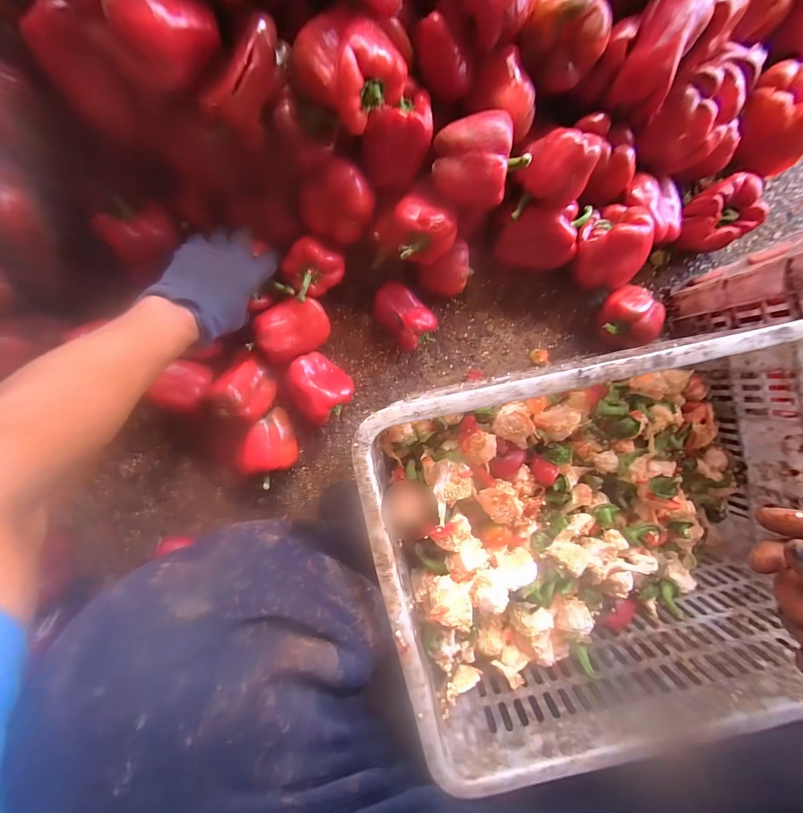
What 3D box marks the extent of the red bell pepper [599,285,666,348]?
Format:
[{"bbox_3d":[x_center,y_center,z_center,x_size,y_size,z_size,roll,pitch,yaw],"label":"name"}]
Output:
[{"bbox_3d":[0.347,-0.136,0.533,0.081,0.068,0.081,0,94,-2],"label":"red bell pepper"}]

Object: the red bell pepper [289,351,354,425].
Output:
[{"bbox_3d":[-0.135,-0.032,0.558,0.103,0.073,0.090,40,92,-4],"label":"red bell pepper"}]

